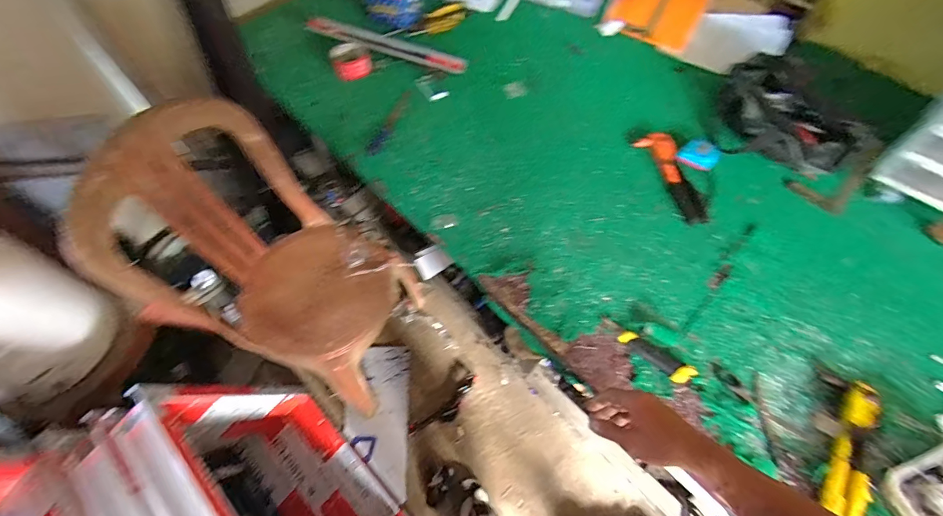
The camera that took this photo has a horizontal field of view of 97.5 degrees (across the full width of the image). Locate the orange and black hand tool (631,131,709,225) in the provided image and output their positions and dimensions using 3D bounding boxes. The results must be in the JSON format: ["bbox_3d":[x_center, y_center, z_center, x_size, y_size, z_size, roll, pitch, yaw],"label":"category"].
[{"bbox_3d":[0.446,-0.185,0.917,0.076,0.024,0.237,-13,65,-3],"label":"orange and black hand tool"}]

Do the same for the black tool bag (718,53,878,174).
[{"bbox_3d":[0.720,-0.336,0.947,0.193,0.128,0.342,-31,67,-17],"label":"black tool bag"}]

